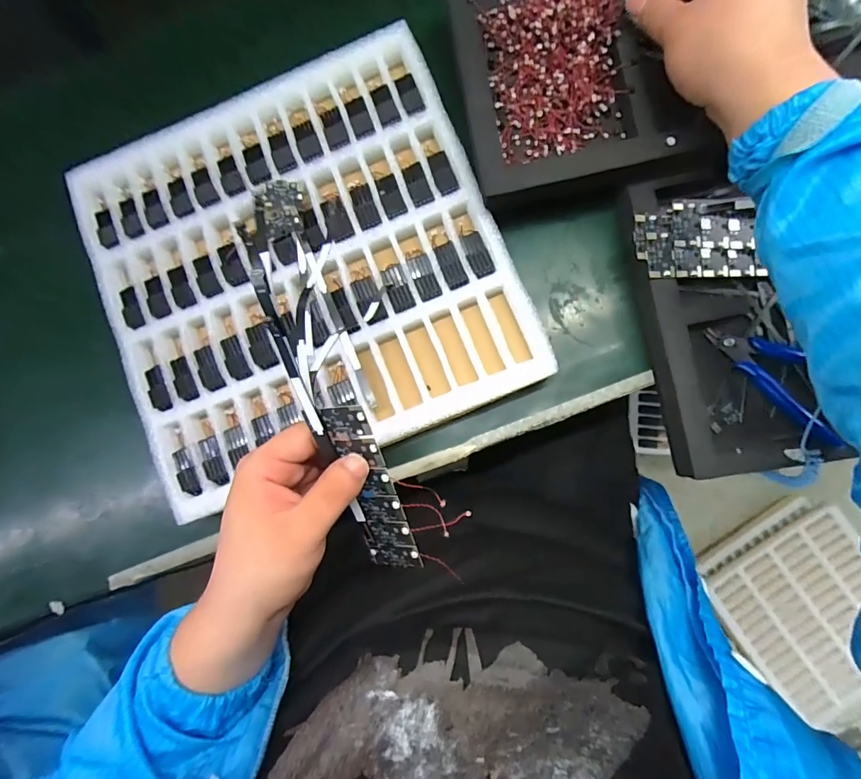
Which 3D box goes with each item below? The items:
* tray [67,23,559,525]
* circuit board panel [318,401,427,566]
[{"bbox_3d":[-0.116,-0.103,0.378,0.333,0.035,0.339,-24,84,2],"label":"tray"},{"bbox_3d":[-0.036,0.066,0.268,0.033,0.004,0.129,-6,119,18],"label":"circuit board panel"}]

